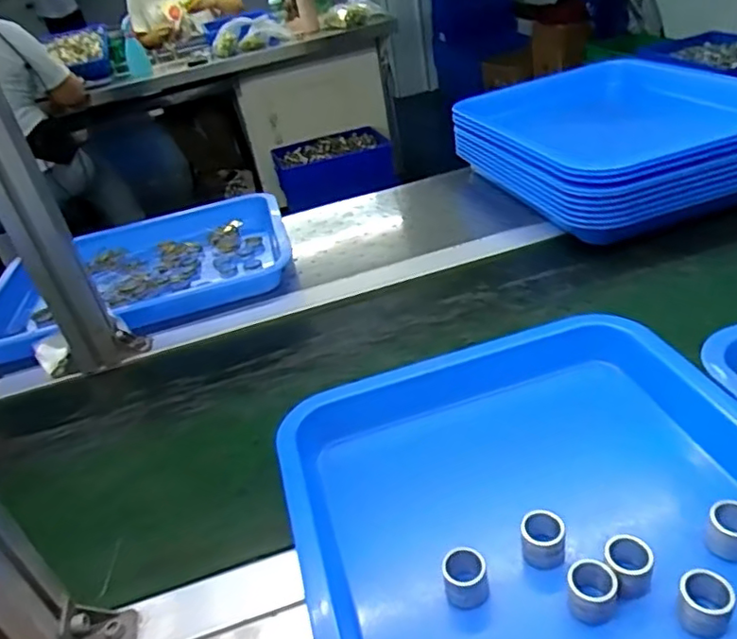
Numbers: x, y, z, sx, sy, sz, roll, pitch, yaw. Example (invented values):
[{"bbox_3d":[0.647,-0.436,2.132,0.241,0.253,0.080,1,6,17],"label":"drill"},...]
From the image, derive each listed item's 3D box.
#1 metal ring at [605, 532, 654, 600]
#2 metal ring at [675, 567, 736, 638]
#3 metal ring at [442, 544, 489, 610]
[{"bbox_3d":[0.143,0.137,0.341,0.025,0.021,0.028,7,37,26],"label":"metal ring"},{"bbox_3d":[0.173,0.145,0.316,0.025,0.018,0.026,-8,33,5],"label":"metal ring"},{"bbox_3d":[0.056,0.149,0.355,0.024,0.025,0.026,-8,33,5],"label":"metal ring"}]

